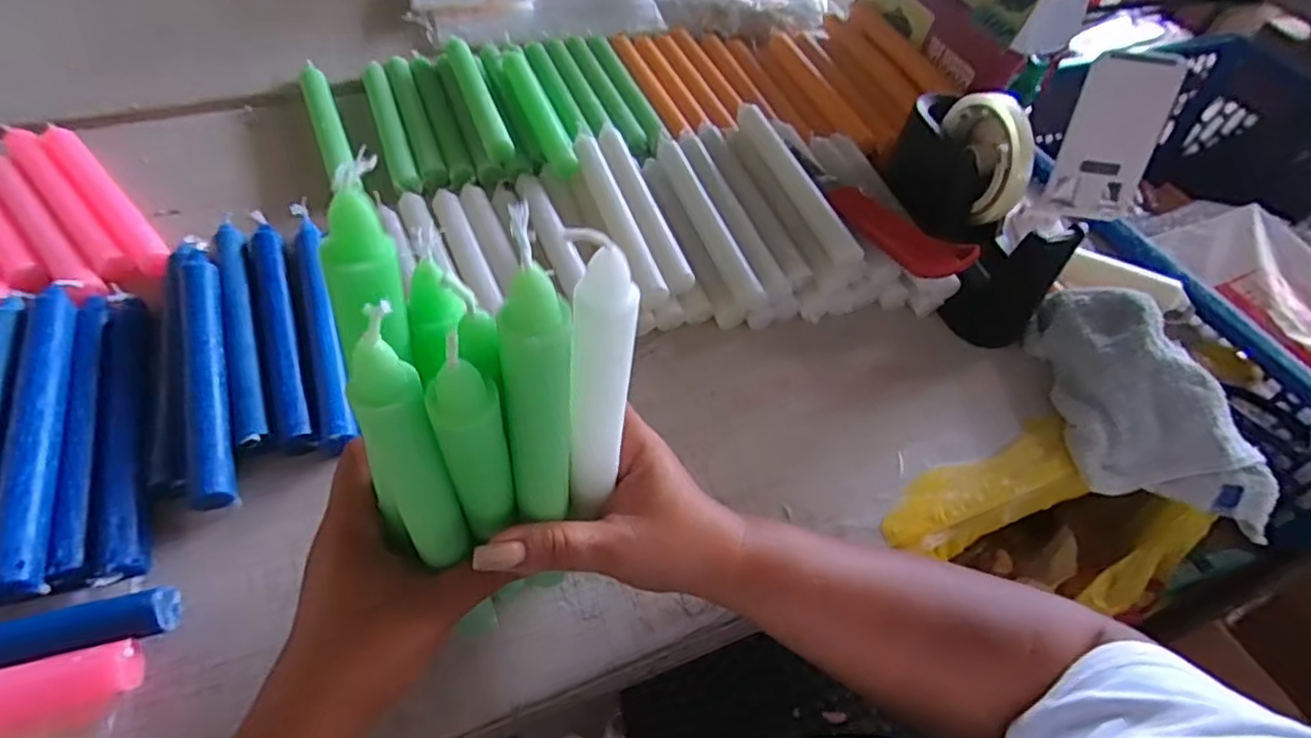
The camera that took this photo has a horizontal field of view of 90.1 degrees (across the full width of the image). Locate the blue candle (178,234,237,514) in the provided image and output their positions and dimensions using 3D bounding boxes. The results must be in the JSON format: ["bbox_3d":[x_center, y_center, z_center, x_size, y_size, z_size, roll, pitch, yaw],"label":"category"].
[{"bbox_3d":[-0.282,-0.002,0.415,0.024,0.027,0.202,-16,56,-17],"label":"blue candle"}]

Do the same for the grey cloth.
[{"bbox_3d":[0.336,0.030,0.452,0.097,0.068,0.194,-24,59,-22],"label":"grey cloth"}]

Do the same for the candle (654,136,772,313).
[{"bbox_3d":[0.036,-0.125,0.527,0.021,0.021,0.202,-15,56,-16],"label":"candle"}]

